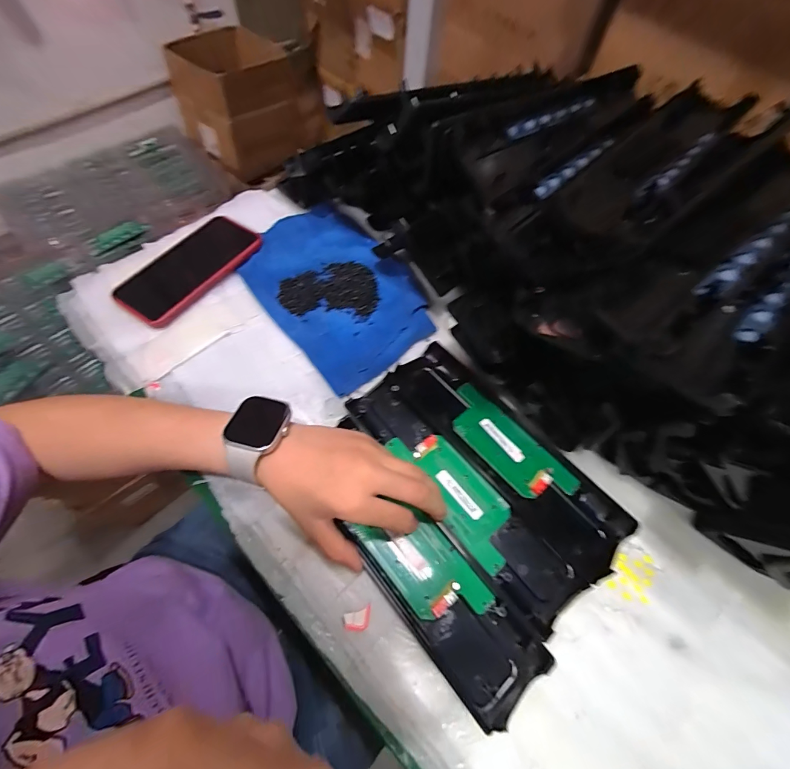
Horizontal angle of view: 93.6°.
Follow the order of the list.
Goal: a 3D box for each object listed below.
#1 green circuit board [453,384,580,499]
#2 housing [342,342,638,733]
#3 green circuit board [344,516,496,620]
[{"bbox_3d":[0.105,0.056,0.345,0.051,0.011,0.133,-41,72,-20],"label":"green circuit board"},{"bbox_3d":[0.055,0.091,0.329,0.065,0.015,0.244,-36,71,-18],"label":"housing"},{"bbox_3d":[0.023,0.144,0.298,0.056,0.007,0.110,-38,71,-19],"label":"green circuit board"}]

